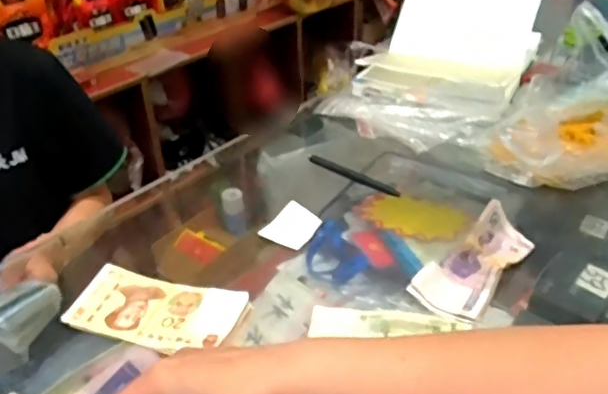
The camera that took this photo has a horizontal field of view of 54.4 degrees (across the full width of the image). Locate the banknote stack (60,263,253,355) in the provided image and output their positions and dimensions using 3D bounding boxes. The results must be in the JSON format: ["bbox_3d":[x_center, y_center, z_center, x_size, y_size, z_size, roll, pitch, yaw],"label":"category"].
[{"bbox_3d":[-0.126,0.097,0.509,0.147,0.014,0.069,9,36,15],"label":"banknote stack"}]

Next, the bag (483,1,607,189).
[{"bbox_3d":[0.329,-0.116,0.679,0.189,0.140,0.212,17,38,25],"label":"bag"}]

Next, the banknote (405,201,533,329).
[{"bbox_3d":[0.154,0.055,0.533,0.060,0.034,0.132,23,41,31],"label":"banknote"}]

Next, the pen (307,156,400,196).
[{"bbox_3d":[0.055,-0.026,0.677,0.132,0.014,0.011,28,44,36],"label":"pen"}]

